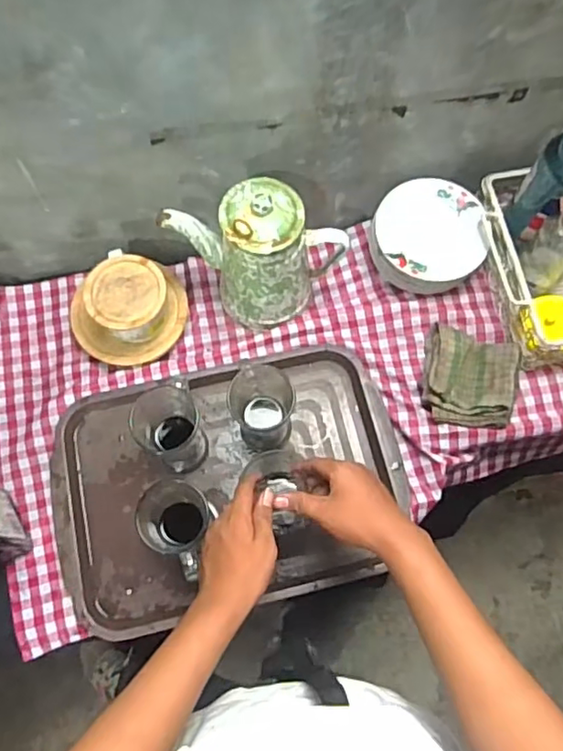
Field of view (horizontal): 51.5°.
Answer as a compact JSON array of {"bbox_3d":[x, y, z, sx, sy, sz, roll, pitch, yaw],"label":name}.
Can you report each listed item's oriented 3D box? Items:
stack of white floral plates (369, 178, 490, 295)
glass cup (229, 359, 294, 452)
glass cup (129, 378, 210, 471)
[{"bbox_3d":[0.193,-0.184,0.796,0.141,0.071,0.150,-5,72,-3],"label":"stack of white floral plates"},{"bbox_3d":[-0.024,0.037,0.748,0.082,0.085,0.098,2,71,0],"label":"glass cup"},{"bbox_3d":[-0.139,0.068,0.733,0.076,0.087,0.090,-19,73,-7],"label":"glass cup"}]

